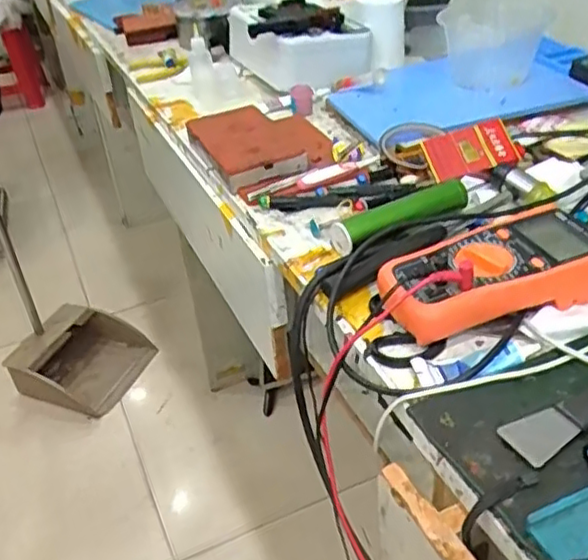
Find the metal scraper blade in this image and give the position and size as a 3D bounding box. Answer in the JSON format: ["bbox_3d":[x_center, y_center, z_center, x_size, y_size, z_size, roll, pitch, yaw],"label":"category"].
[{"bbox_3d":[0.160,0.098,0.435,0.047,0.004,0.034,-22,38,-22],"label":"metal scraper blade"}]

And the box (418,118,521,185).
[{"bbox_3d":[0.186,-0.134,0.704,0.091,0.020,0.056,-16,76,0],"label":"box"}]

